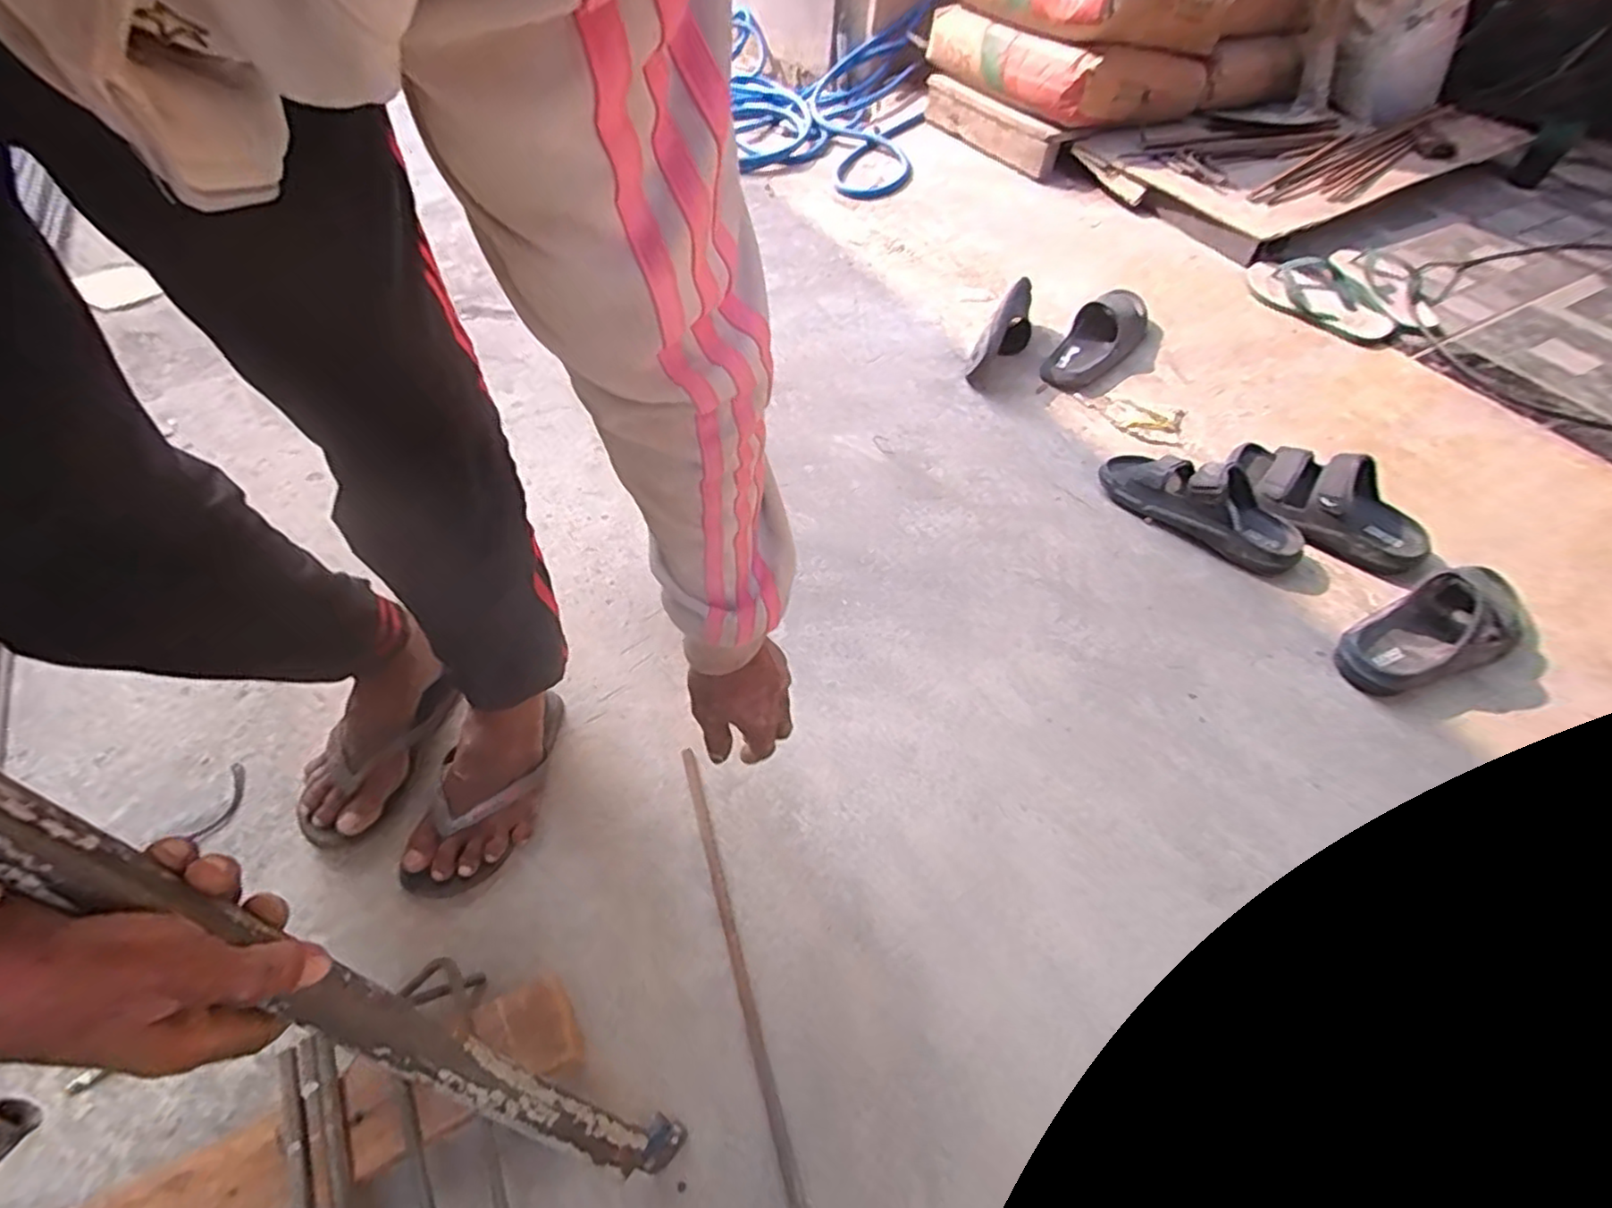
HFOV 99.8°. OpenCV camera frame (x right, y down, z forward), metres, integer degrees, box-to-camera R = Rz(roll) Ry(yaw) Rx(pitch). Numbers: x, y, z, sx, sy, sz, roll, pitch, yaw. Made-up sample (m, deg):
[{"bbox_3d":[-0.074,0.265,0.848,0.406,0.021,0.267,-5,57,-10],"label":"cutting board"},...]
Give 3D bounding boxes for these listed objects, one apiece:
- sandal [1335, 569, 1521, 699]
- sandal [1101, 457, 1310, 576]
[{"bbox_3d":[0.767,0.034,0.829,0.236,0.048,0.113,-20,57,-15],"label":"sandal"},{"bbox_3d":[0.555,-0.157,0.941,0.273,0.109,0.092,36,59,24],"label":"sandal"}]

